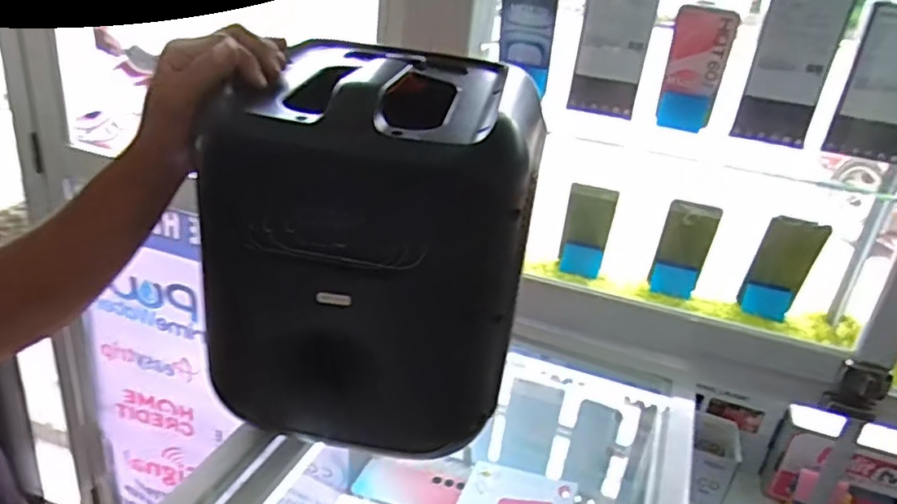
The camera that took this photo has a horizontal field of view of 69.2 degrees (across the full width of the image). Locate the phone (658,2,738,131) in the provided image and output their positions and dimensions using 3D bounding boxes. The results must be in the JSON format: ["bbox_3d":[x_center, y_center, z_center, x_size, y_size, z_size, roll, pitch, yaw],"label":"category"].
[{"bbox_3d":[0.314,-0.231,0.829,0.068,0.150,0.013,13,35,15],"label":"phone"}]

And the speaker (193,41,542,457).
[{"bbox_3d":[-0.063,-0.010,0.590,0.267,0.294,0.221,7,25,0],"label":"speaker"}]

